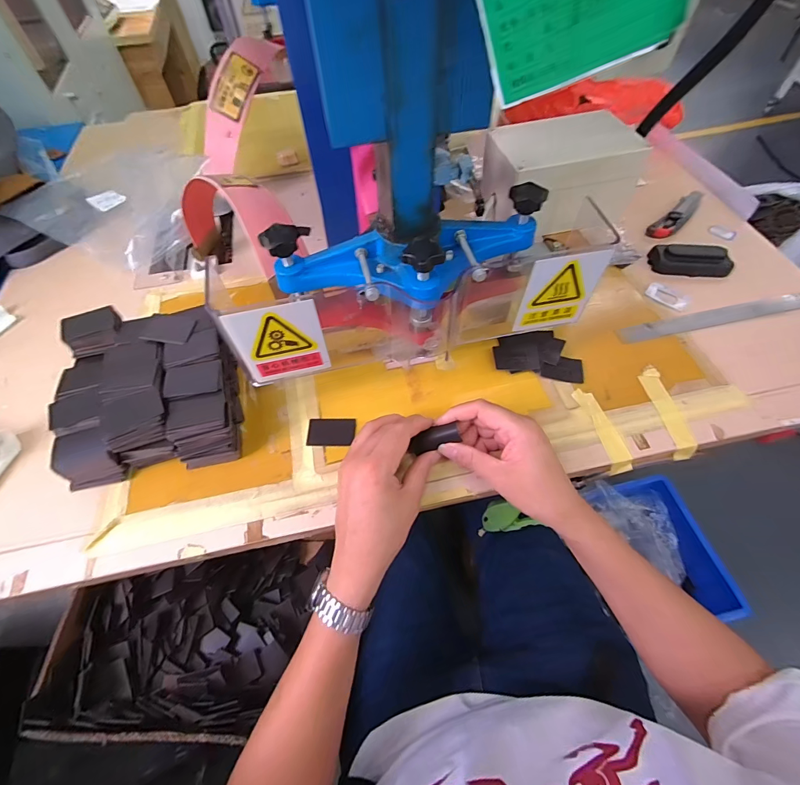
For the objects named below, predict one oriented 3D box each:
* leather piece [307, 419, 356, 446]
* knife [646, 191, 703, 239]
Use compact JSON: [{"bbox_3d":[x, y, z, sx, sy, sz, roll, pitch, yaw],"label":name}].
[{"bbox_3d":[-0.079,0.045,0.443,0.054,0.004,0.034,0,58,2],"label":"leather piece"},{"bbox_3d":[0.463,-0.297,0.633,0.143,0.029,0.038,-40,65,-21],"label":"knife"}]

